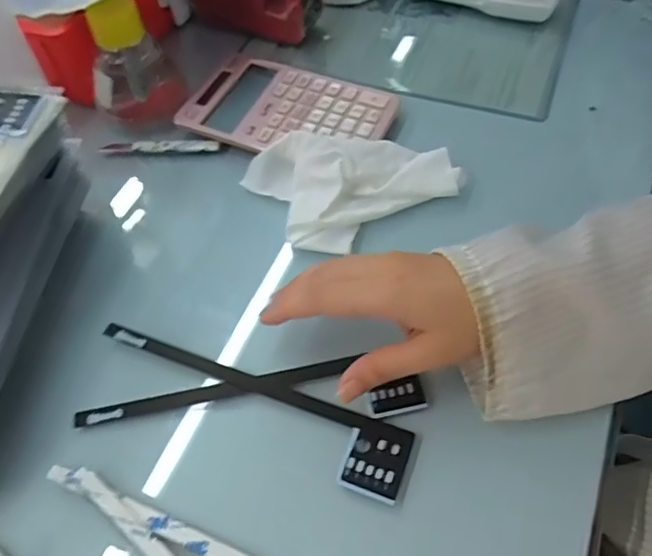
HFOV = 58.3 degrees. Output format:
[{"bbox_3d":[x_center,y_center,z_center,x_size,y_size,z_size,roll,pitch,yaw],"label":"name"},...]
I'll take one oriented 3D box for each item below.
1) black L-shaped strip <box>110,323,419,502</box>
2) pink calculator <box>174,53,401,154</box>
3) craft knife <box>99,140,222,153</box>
[{"bbox_3d":[-0.053,0.081,0.372,0.216,0.008,0.044,17,59,14],"label":"black L-shaped strip"},{"bbox_3d":[-0.038,-0.149,0.517,0.174,0.013,0.108,22,59,17],"label":"pink calculator"},{"bbox_3d":[-0.146,-0.116,0.514,0.106,0.010,0.010,1,55,4],"label":"craft knife"}]

